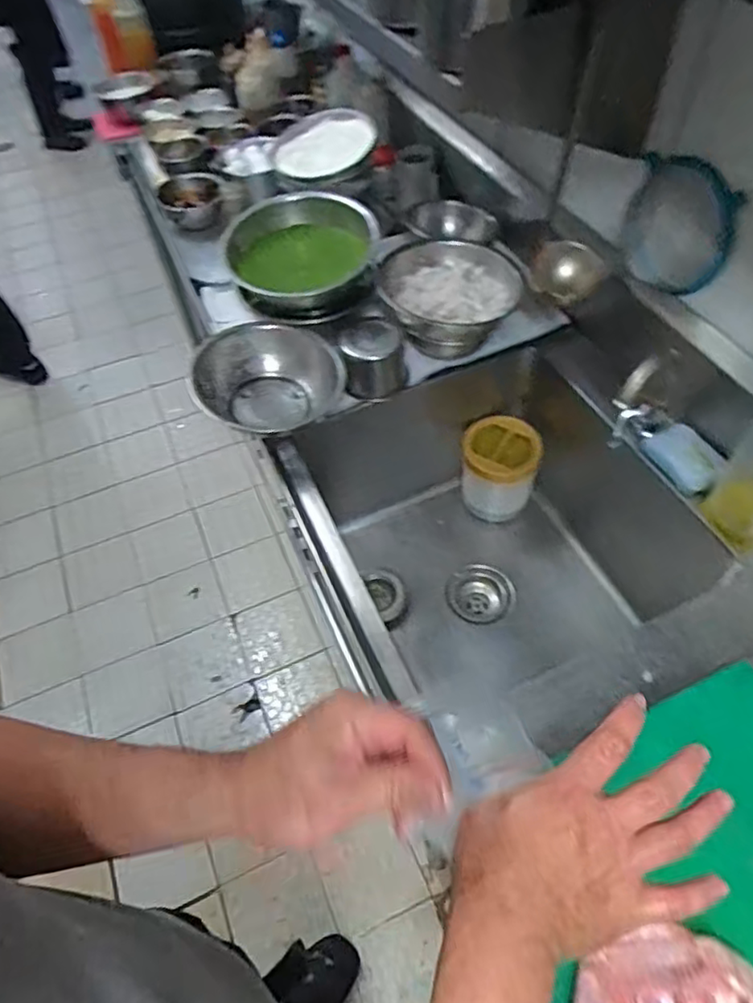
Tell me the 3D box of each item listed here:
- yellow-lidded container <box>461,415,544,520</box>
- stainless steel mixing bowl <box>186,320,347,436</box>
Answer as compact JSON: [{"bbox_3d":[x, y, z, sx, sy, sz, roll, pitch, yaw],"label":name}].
[{"bbox_3d":[0.255,-0.070,1.326,0.148,0.166,0.141,1,53,4],"label":"yellow-lidded container"},{"bbox_3d":[-0.190,-0.216,1.111,0.224,0.104,0.228,-2,53,2],"label":"stainless steel mixing bowl"}]

